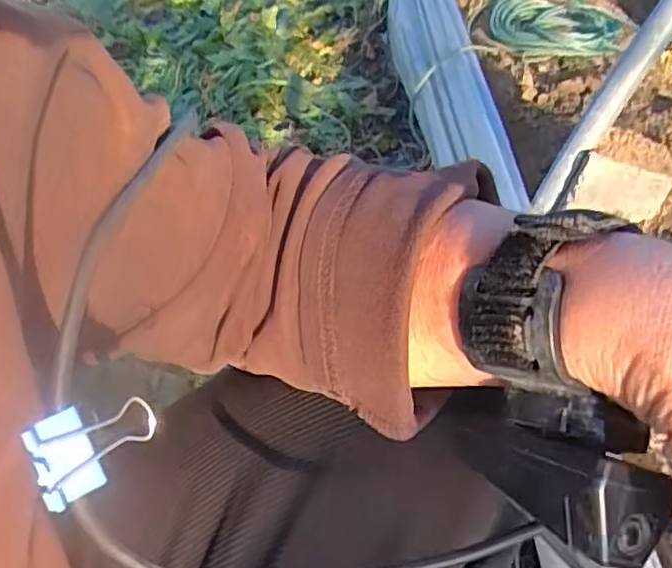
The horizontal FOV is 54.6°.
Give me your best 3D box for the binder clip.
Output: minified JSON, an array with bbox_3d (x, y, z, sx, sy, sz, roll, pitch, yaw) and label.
[{"bbox_3d":[-0.070,0.044,0.187,0.034,0.026,0.011,-28,21,-25],"label":"binder clip"}]

